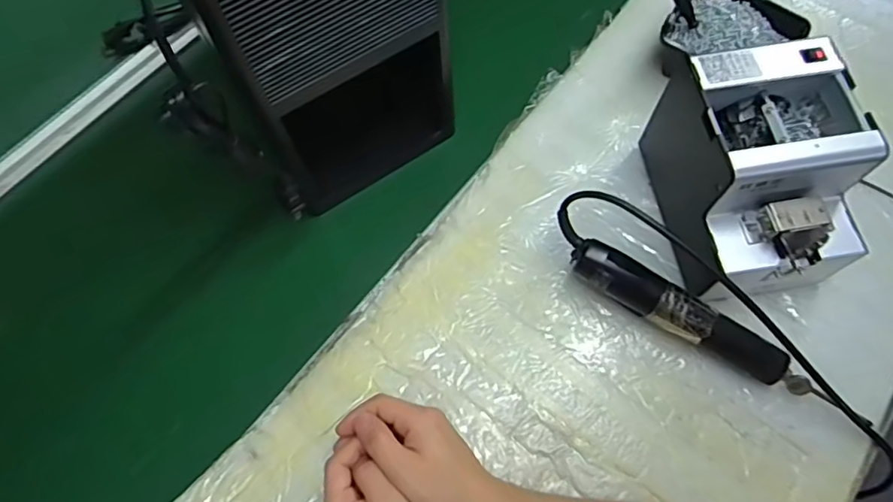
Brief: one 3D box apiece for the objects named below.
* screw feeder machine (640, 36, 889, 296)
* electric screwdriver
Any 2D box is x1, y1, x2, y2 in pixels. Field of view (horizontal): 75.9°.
[{"bbox_3d":[0.278,-0.066,0.511,0.129,0.144,0.168,-7,65,0],"label":"screw feeder machine"},{"bbox_3d":[0.205,0.055,0.513,0.198,0.048,0.035,28,70,15],"label":"electric screwdriver"}]

